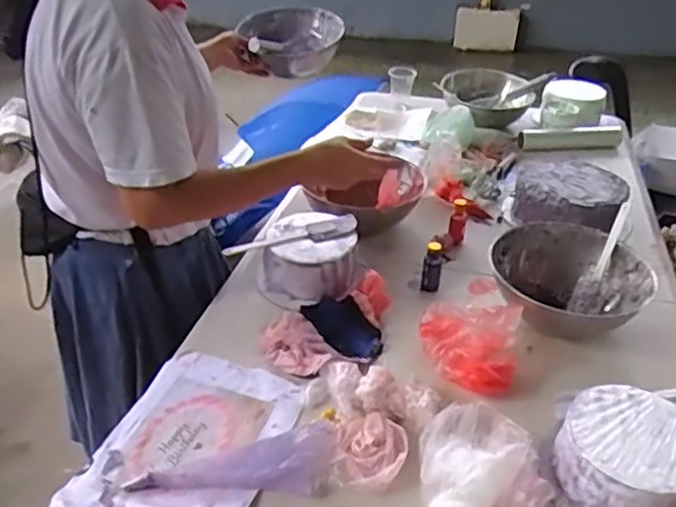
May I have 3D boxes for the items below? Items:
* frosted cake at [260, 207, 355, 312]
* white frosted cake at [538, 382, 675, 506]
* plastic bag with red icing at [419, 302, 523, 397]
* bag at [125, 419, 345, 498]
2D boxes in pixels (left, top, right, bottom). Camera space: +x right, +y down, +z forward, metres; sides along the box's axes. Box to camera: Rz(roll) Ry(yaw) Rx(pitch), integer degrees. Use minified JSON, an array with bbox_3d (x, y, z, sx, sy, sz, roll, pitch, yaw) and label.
[{"bbox_3d":[-0.051,0.008,1.029,0.160,0.087,0.159,1,33,1],"label":"frosted cake"},{"bbox_3d":[0.329,0.238,0.714,0.152,0.084,0.153,0,33,0],"label":"white frosted cake"},{"bbox_3d":[0.174,0.122,0.866,0.139,0.096,0.109,9,34,14],"label":"plastic bag with red icing"},{"bbox_3d":[-0.116,0.242,0.731,0.233,0.030,0.080,-4,33,-7],"label":"bag"}]

